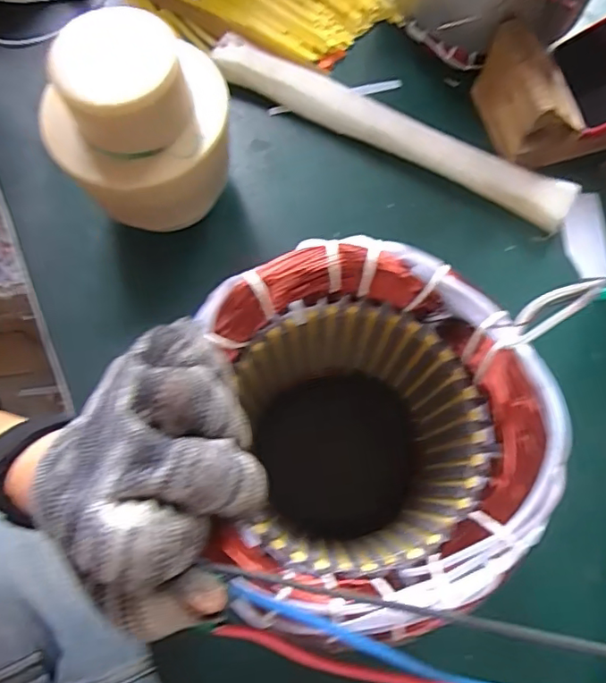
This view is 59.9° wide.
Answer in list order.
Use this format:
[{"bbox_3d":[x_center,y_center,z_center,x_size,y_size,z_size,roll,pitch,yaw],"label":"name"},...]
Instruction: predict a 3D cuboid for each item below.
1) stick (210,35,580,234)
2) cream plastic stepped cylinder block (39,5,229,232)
[{"bbox_3d":[0.065,-0.166,0.415,0.301,0.024,0.030,28,75,8],"label":"stick"},{"bbox_3d":[-0.102,-0.126,0.335,0.108,0.117,0.087,-1,73,-1],"label":"cream plastic stepped cylinder block"}]

